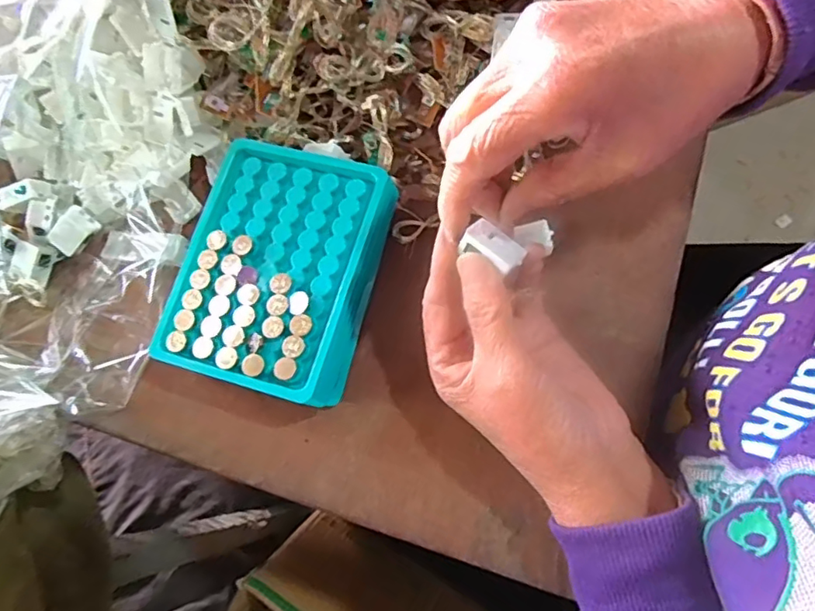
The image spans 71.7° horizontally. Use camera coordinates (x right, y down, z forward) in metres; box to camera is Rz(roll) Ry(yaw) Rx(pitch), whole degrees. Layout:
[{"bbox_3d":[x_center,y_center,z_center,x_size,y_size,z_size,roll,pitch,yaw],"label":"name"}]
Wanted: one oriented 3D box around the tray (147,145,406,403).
[{"bbox_3d":[-0.070,-0.020,0.315,0.104,0.035,0.133,15,76,11],"label":"tray"}]

